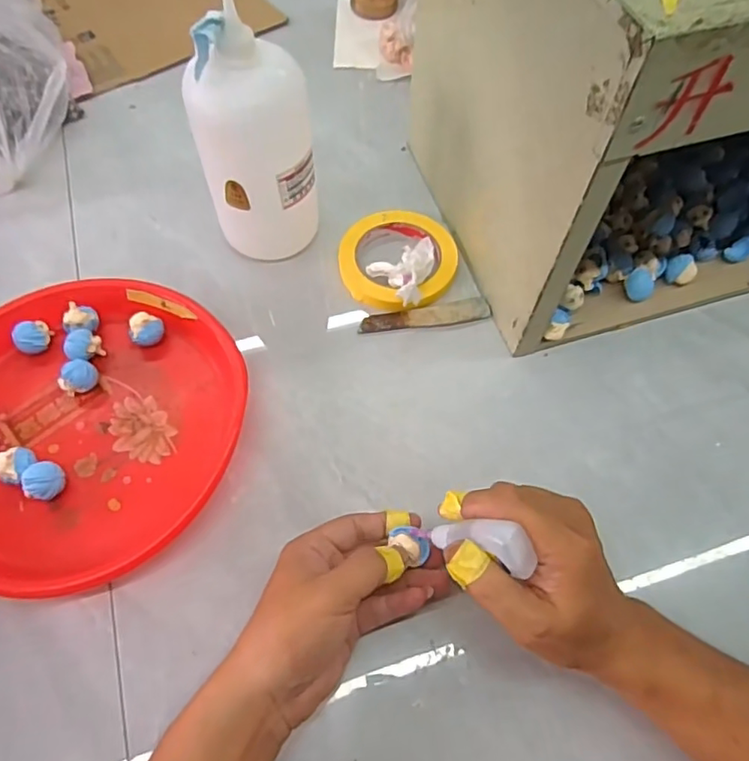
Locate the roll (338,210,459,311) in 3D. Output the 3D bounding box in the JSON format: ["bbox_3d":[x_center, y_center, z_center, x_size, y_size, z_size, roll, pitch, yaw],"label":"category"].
[{"bbox_3d":[0.022,-0.113,0.549,0.109,0.020,0.103,0,63,0],"label":"roll"}]

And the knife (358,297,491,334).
[{"bbox_3d":[0.046,-0.056,0.524,0.117,0.009,0.022,-9,63,-4],"label":"knife"}]

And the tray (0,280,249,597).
[{"bbox_3d":[-0.229,0.031,0.455,0.247,0.035,0.237,0,63,0],"label":"tray"}]

